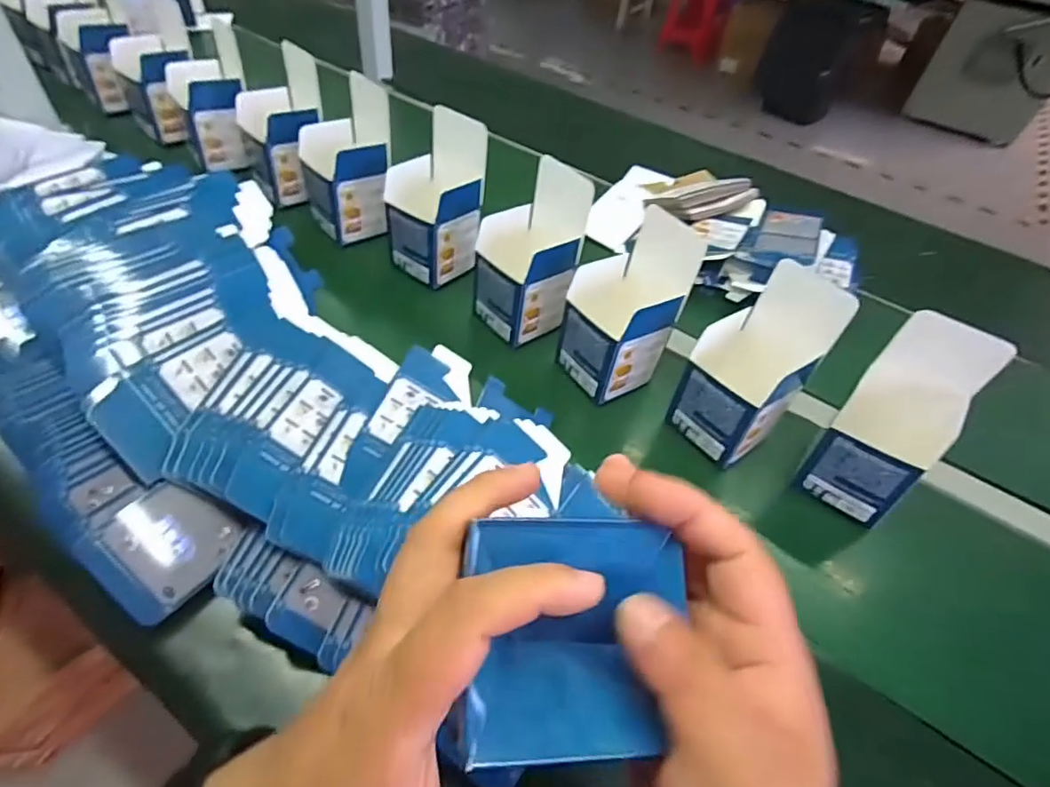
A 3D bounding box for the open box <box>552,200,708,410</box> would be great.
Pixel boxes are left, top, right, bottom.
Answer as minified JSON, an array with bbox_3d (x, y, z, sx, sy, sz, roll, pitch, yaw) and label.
[{"bbox_3d":[0.099,-0.093,0.579,0.107,0.158,0.099,-26,51,-22],"label":"open box"}]

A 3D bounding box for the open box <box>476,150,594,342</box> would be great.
[{"bbox_3d":[-0.001,-0.158,0.624,0.100,0.164,0.101,-33,54,-27],"label":"open box"}]

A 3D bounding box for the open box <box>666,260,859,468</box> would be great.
[{"bbox_3d":[0.217,-0.026,0.532,0.102,0.163,0.096,-31,53,-26],"label":"open box"}]

